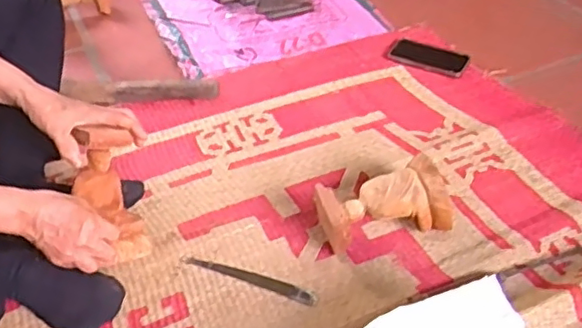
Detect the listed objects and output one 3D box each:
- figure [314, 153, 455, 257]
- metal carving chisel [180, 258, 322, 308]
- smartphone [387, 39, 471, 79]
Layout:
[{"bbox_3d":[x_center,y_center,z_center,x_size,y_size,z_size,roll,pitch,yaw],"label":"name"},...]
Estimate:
[{"bbox_3d":[0.132,0.060,0.851,0.188,0.087,0.086,-10,42,-8],"label":"figure"},{"bbox_3d":[-0.056,0.154,0.822,0.197,0.006,0.022,15,45,19],"label":"metal carving chisel"},{"bbox_3d":[0.274,-0.214,1.207,0.154,0.004,0.092,17,45,21],"label":"smartphone"}]

